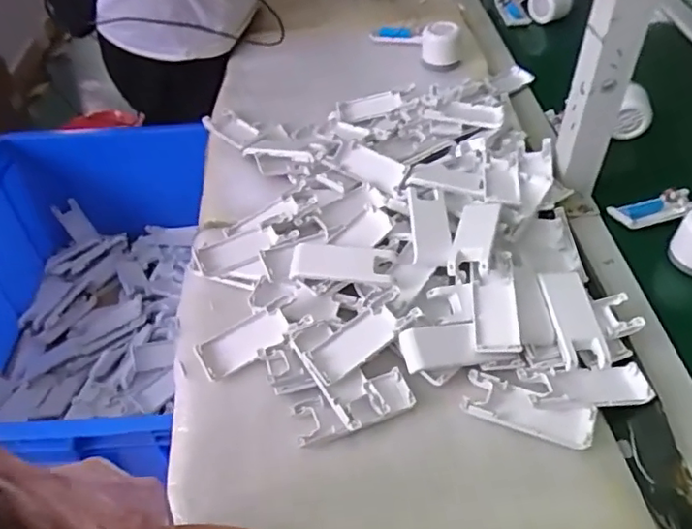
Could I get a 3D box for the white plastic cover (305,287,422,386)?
[{"bbox_3d":[0.014,0.062,0.520,0.102,0.014,0.040,-37,55,-10],"label":"white plastic cover"}]

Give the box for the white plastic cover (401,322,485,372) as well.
[{"bbox_3d":[0.082,0.070,0.508,0.067,0.014,0.039,-7,62,-9],"label":"white plastic cover"}]

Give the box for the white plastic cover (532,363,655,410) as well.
[{"bbox_3d":[0.206,0.103,0.491,0.100,0.010,0.037,-7,47,-6],"label":"white plastic cover"}]

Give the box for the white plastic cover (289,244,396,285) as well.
[{"bbox_3d":[-0.004,-0.002,0.558,0.097,0.008,0.040,6,47,6],"label":"white plastic cover"}]

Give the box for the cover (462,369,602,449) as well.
[{"bbox_3d":[0.151,0.121,0.486,0.103,0.014,0.038,18,49,17],"label":"cover"}]

